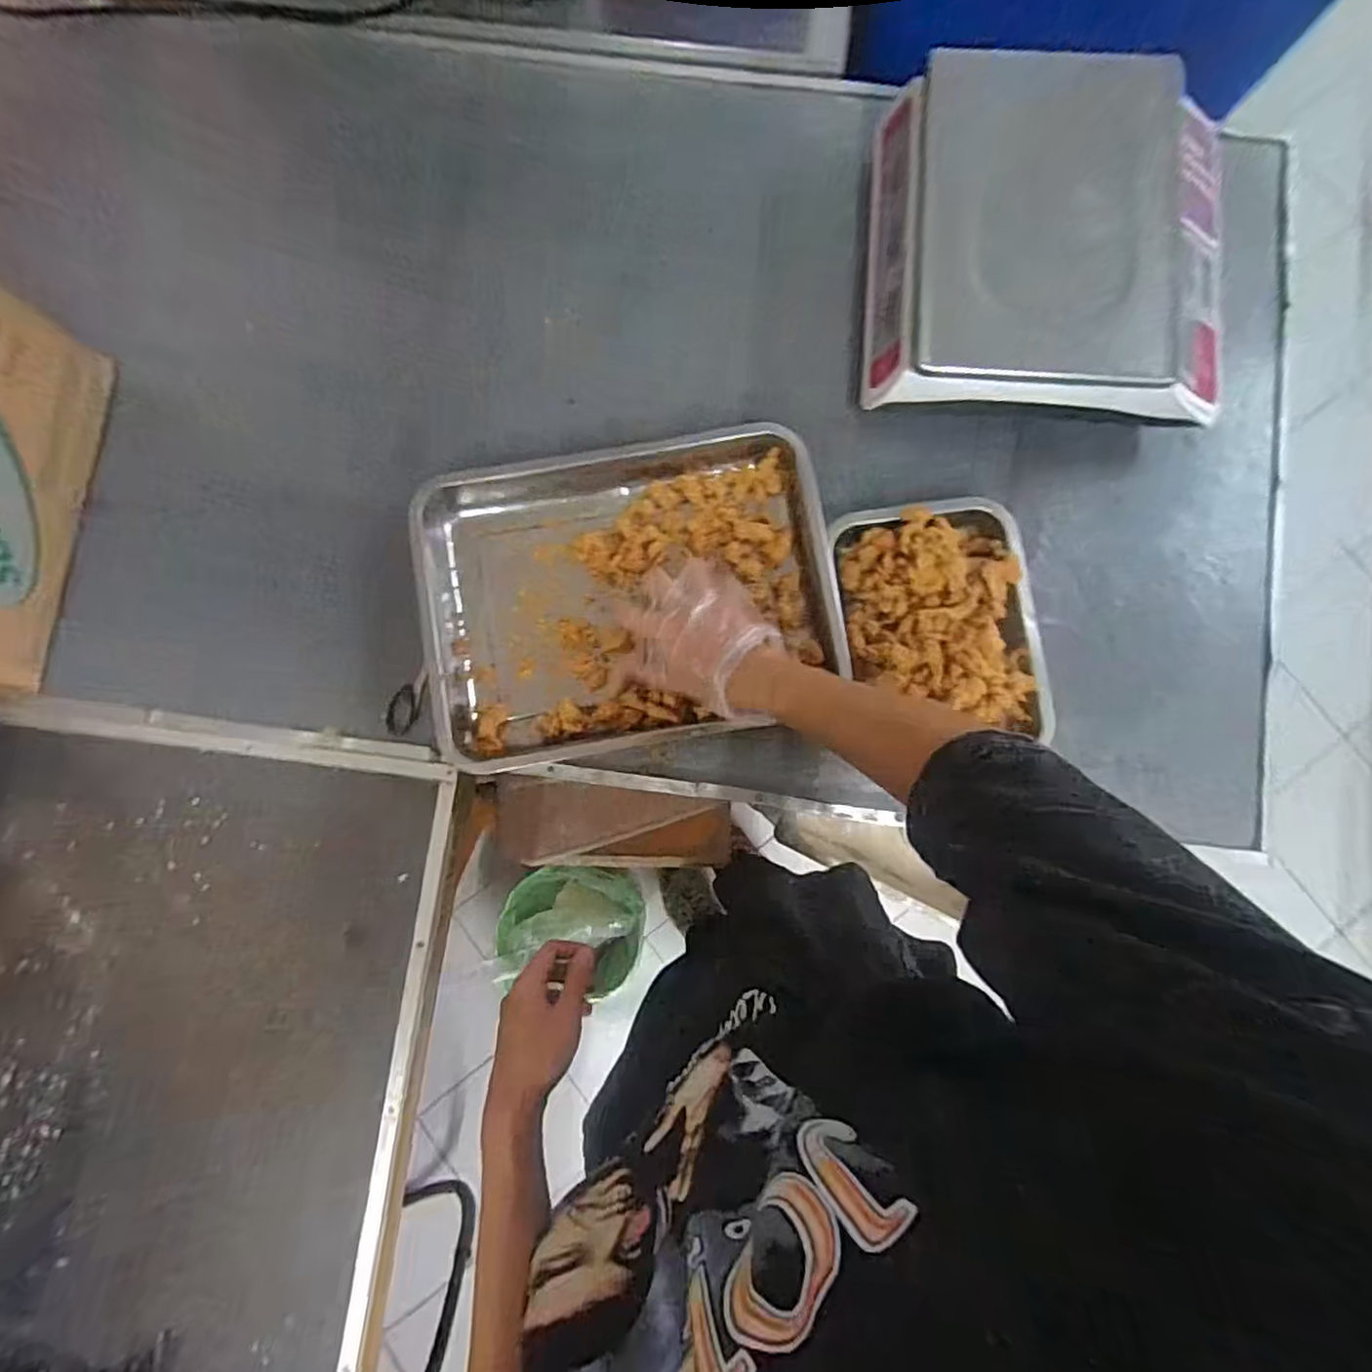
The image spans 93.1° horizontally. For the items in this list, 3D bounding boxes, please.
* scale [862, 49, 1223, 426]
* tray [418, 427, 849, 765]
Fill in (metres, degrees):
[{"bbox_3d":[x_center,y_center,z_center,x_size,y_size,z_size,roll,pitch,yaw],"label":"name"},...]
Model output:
[{"bbox_3d":[0.352,-0.409,0.623,0.325,0.114,0.309,7,84,1],"label":"scale"},{"bbox_3d":[-0.059,-0.096,0.645,0.385,0.060,0.305,-10,89,-2],"label":"tray"}]

